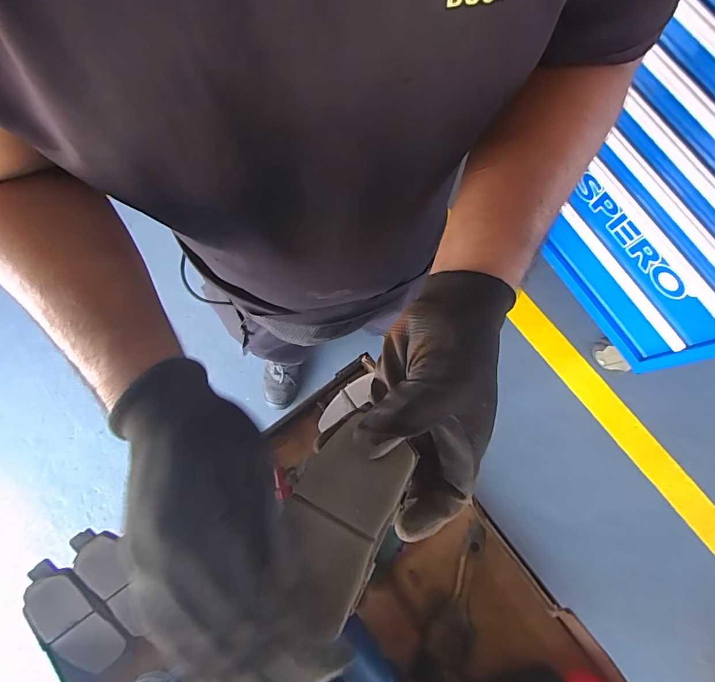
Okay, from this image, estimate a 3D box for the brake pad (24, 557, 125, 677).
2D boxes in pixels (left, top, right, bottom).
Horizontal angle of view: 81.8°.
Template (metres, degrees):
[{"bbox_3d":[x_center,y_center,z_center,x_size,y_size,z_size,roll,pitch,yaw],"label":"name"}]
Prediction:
[{"bbox_3d":[-0.303,0.292,0.431,0.059,0.016,0.128,-32,98,-7],"label":"brake pad"}]

